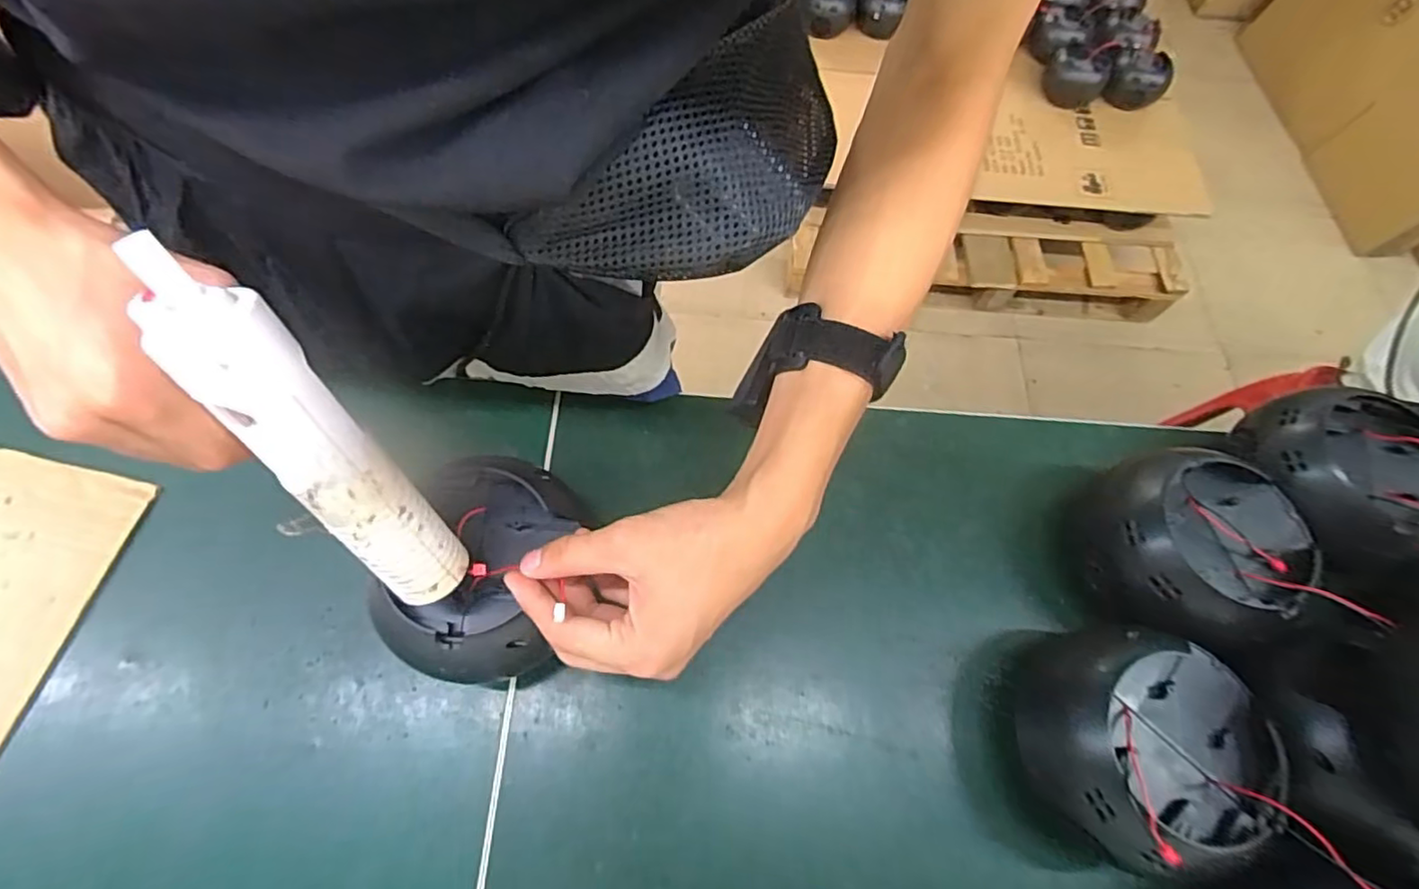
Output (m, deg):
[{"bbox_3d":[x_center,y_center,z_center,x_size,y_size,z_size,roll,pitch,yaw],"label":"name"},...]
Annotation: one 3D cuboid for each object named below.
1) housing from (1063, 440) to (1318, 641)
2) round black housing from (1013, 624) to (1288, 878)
[{"bbox_3d":[0.312,0.074,0.430,0.133,0.084,0.124,-33,72,-16],"label":"housing"},{"bbox_3d":[0.247,0.178,0.375,0.109,0.089,0.126,27,67,8],"label":"round black housing"}]

